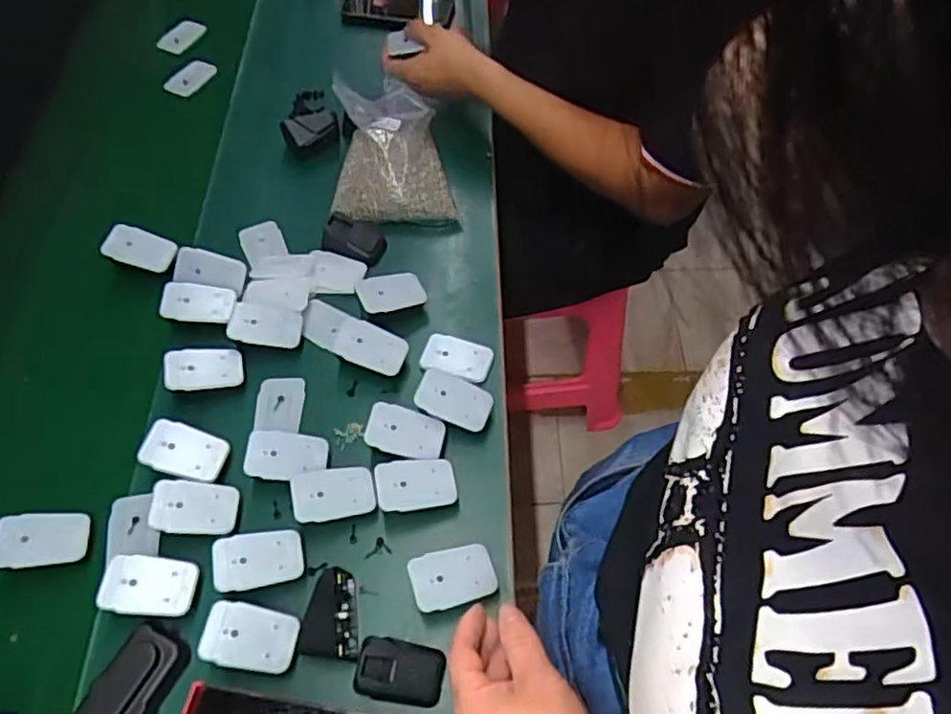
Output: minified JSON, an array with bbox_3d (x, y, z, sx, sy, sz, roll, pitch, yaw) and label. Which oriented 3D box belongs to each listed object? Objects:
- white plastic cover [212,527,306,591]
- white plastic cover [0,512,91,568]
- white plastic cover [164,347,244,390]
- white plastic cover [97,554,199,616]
[{"bbox_3d":[-0.182,0.170,0.559,0.070,0.008,0.046,-3,57,-20],"label":"white plastic cover"},{"bbox_3d":[-0.375,0.157,0.575,0.069,0.004,0.044,3,66,-28],"label":"white plastic cover"},{"bbox_3d":[-0.267,0.011,0.655,0.071,0.004,0.044,-5,64,-21],"label":"white plastic cover"},{"bbox_3d":[-0.268,0.187,0.547,0.070,0.004,0.045,11,63,-13],"label":"white plastic cover"}]

